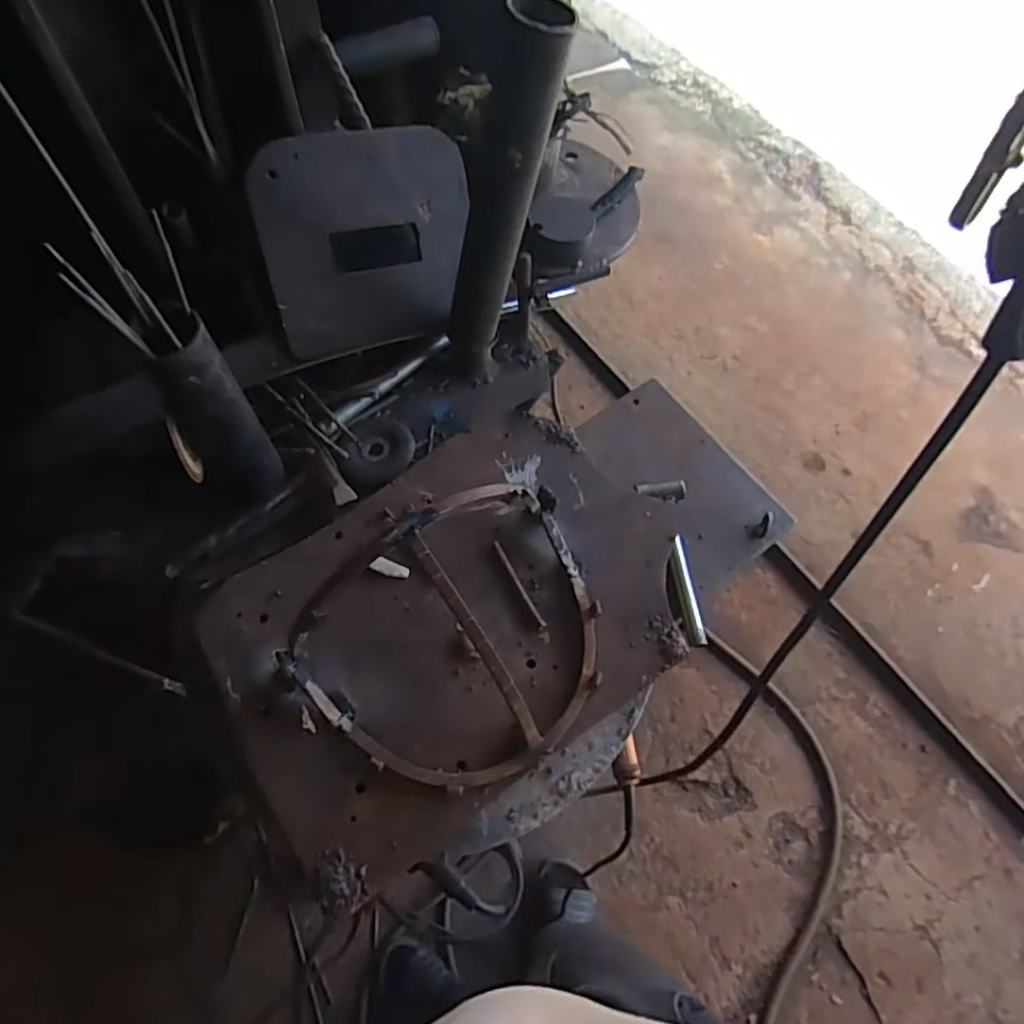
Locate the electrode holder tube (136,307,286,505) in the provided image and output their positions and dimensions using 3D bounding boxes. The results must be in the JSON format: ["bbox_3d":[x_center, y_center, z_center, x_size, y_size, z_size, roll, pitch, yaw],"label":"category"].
[{"bbox_3d":[-0.244,-0.077,0.530,0.063,0.205,0.058,-27,70,-16],"label":"electrode holder tube"}]

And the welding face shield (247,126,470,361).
[{"bbox_3d":[-0.134,-0.264,0.634,0.211,0.190,0.008,-20,28,-29],"label":"welding face shield"}]

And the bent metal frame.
[{"bbox_3d":[-0.027,0.094,0.490,0.264,0.115,0.195,-32,71,-18],"label":"bent metal frame"}]

